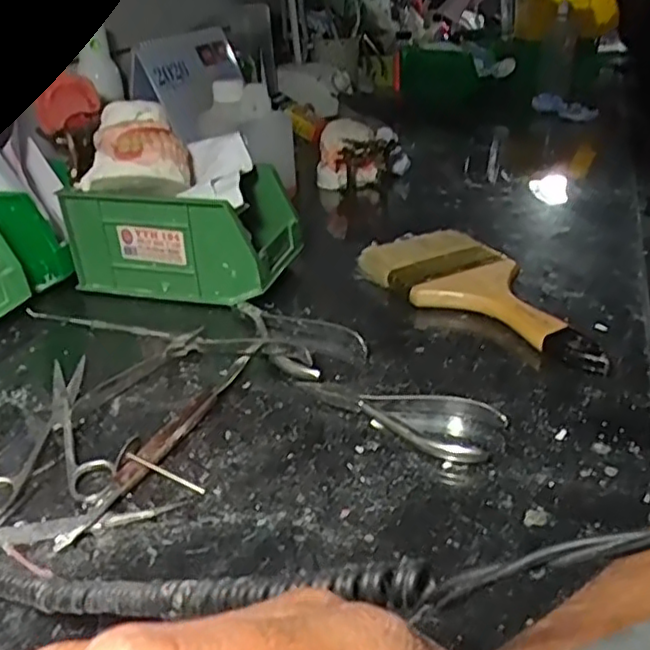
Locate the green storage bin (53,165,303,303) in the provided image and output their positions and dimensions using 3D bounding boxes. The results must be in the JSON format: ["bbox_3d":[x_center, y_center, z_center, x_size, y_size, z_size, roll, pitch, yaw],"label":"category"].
[{"bbox_3d":[-0.115,-0.078,0.555,0.166,0.085,0.094,7,30,16],"label":"green storage bin"}]

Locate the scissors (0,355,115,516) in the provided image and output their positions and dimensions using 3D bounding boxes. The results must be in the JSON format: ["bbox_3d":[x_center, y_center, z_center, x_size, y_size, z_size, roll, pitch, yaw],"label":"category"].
[{"bbox_3d":[-0.162,0.060,0.383,0.069,0.009,0.130,-12,30,-16],"label":"scissors"}]

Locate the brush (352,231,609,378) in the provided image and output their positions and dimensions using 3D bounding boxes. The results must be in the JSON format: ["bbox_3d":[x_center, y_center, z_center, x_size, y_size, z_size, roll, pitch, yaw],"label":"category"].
[{"bbox_3d":[0.124,-0.025,0.501,0.096,0.023,0.223,-18,32,-26],"label":"brush"}]

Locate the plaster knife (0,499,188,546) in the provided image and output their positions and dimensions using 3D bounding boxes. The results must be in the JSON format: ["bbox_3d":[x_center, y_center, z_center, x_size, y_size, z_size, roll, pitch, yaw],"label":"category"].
[{"bbox_3d":[-0.133,0.097,0.315,0.125,0.006,0.017,-7,29,-7],"label":"plaster knife"}]

